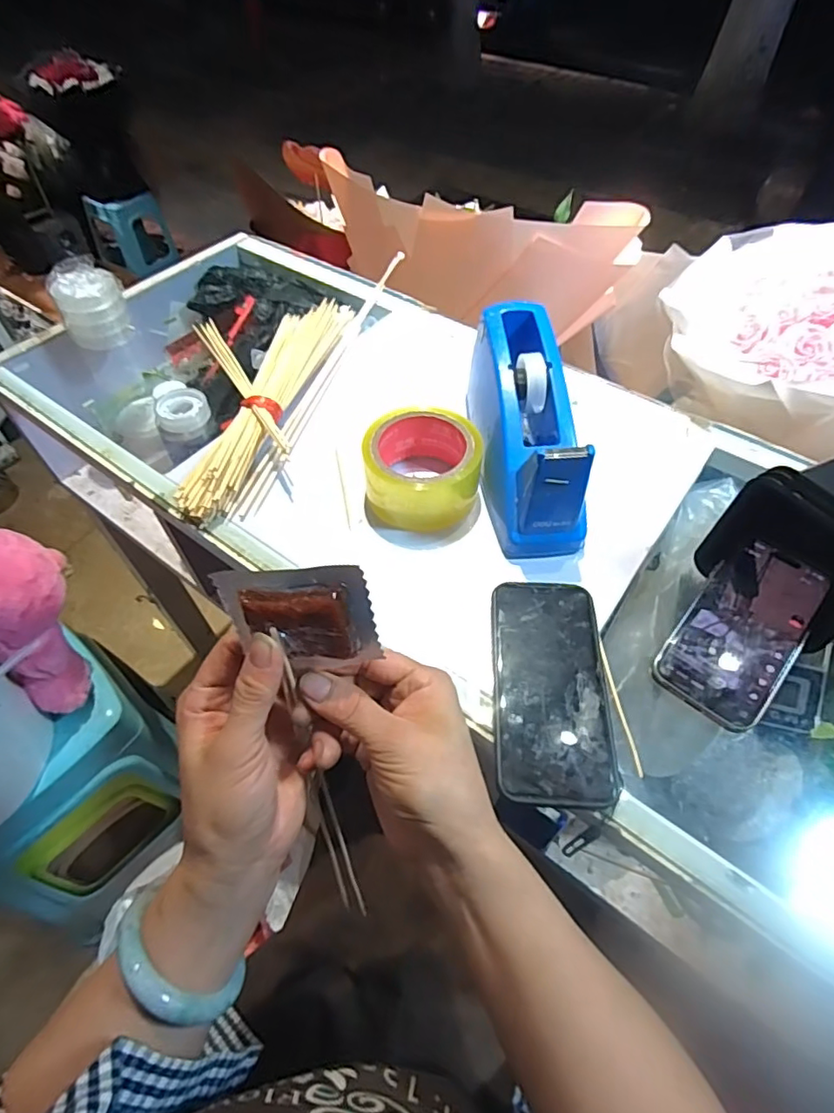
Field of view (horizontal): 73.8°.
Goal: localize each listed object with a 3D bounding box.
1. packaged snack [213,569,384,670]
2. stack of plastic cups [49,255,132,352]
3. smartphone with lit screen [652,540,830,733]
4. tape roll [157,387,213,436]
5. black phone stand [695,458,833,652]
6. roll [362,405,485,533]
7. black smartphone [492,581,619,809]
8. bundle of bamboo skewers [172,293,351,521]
[{"bbox_3d":[-0.053,0.032,0.260,0.065,0.059,0.010,-5,29,6],"label":"packaged snack"},{"bbox_3d":[-0.366,-0.283,0.625,0.070,0.073,0.056,-25,59,-17],"label":"stack of plastic cups"},{"bbox_3d":[0.236,0.051,0.399,0.072,0.005,0.143,35,70,24],"label":"smartphone with lit screen"},{"bbox_3d":[-0.235,-0.146,0.564,0.050,0.025,0.050,0,55,0],"label":"tape roll"},{"bbox_3d":[0.305,-0.020,0.409,0.138,0.105,0.102,-31,60,-20],"label":"black phone stand"},{"bbox_3d":[0.006,-0.075,0.486,0.097,0.063,0.093,0,55,0],"label":"roll"},{"bbox_3d":[0.092,0.087,0.387,0.074,0.007,0.158,3,55,2],"label":"black smartphone"},{"bbox_3d":[-0.188,-0.174,0.572,0.168,0.034,0.339,9,55,6],"label":"bundle of bamboo skewers"}]

